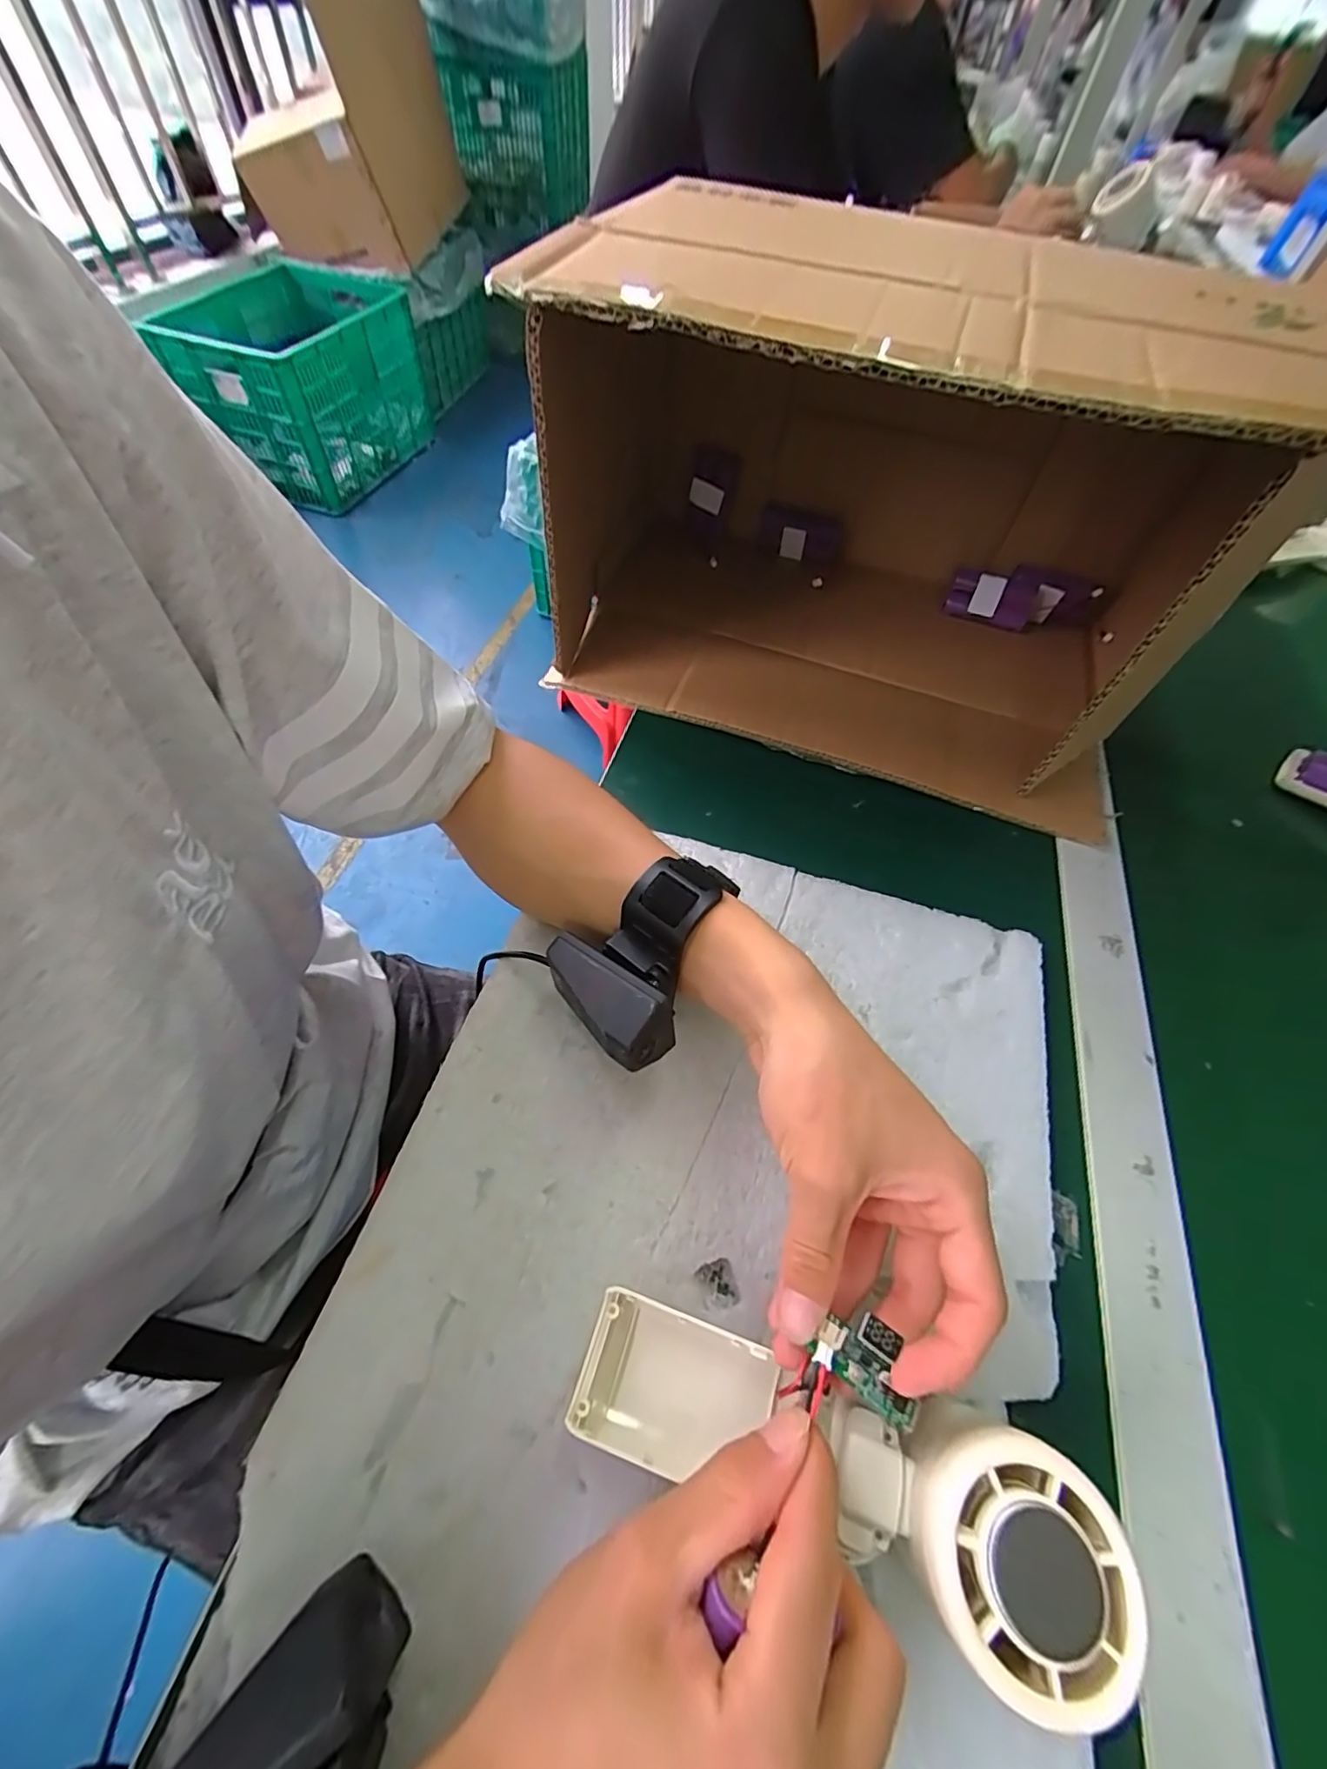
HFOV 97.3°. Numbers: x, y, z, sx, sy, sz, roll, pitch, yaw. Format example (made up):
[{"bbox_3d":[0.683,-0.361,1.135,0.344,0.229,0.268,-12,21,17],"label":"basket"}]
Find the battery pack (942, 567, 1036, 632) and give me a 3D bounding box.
[{"bbox_3d":[0.271,-0.237,0.486,0.067,0.037,0.019,17,32,8],"label":"battery pack"}]

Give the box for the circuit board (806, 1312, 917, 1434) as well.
[{"bbox_3d":[0.069,0.156,0.191,0.034,0.011,0.022,30,61,13],"label":"circuit board"}]

